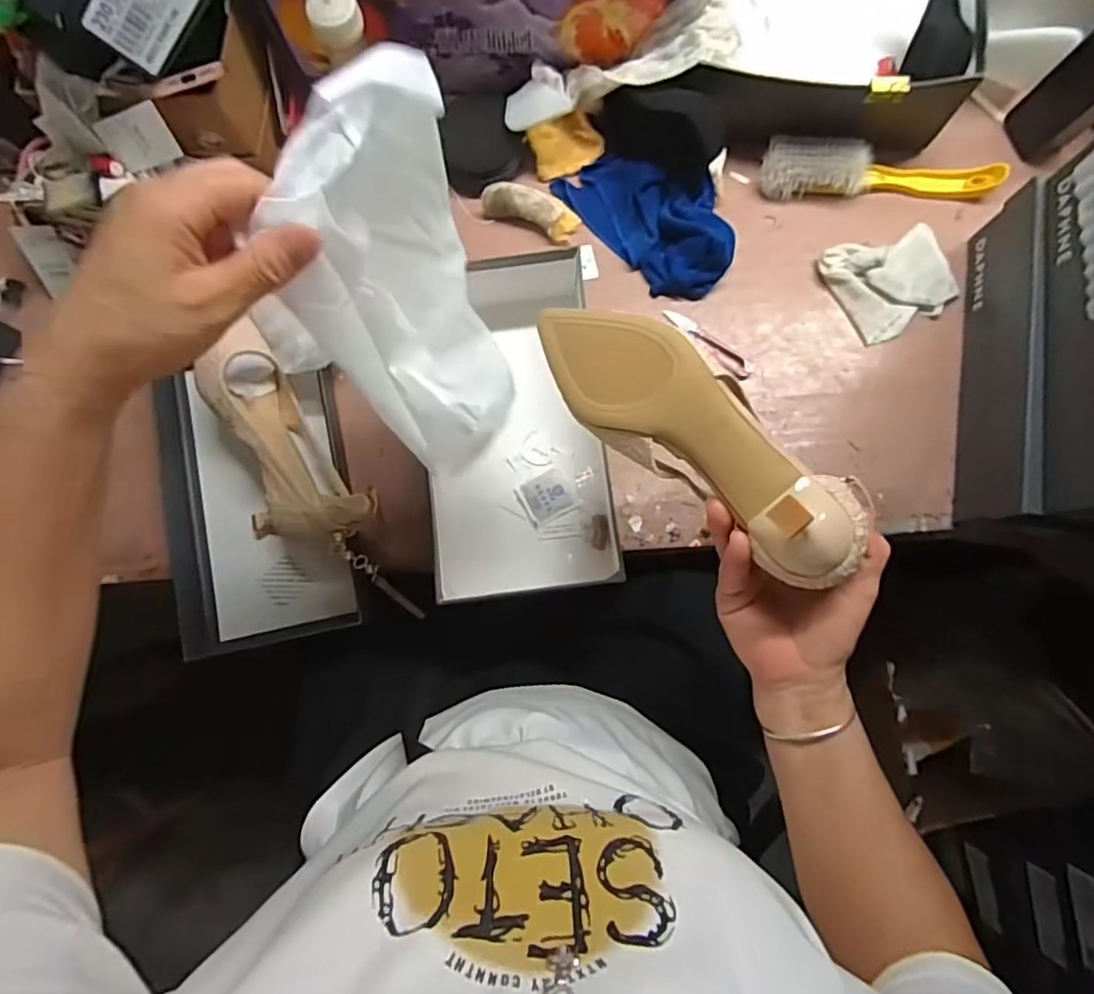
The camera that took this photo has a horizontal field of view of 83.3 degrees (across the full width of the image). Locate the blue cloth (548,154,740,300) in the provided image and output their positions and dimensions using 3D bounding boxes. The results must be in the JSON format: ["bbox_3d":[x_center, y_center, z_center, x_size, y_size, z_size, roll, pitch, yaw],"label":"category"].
[{"bbox_3d":[0.109,-0.287,0.615,0.109,0.041,0.188,-40,83,-4],"label":"blue cloth"}]

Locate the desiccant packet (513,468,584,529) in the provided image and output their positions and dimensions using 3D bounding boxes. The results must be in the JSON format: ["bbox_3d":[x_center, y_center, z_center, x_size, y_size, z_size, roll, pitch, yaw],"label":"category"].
[{"bbox_3d":[0.000,0.000,0.593,0.052,0.010,0.047,-29,83,-2],"label":"desiccant packet"}]

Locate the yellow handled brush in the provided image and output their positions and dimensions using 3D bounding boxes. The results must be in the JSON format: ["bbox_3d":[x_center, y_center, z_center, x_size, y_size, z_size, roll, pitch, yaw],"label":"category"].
[{"bbox_3d":[0.335,-0.331,0.618,0.229,0.034,0.058,3,83,2],"label":"yellow handled brush"}]

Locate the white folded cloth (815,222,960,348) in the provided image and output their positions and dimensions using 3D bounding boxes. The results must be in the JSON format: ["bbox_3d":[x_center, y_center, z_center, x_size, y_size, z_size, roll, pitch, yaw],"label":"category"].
[{"bbox_3d":[0.343,-0.217,0.612,0.111,0.023,0.100,-25,83,-2],"label":"white folded cloth"}]

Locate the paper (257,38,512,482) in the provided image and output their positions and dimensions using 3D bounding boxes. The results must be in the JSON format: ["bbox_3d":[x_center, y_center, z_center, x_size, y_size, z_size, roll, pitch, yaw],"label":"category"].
[{"bbox_3d":[-0.081,-0.124,0.373,0.083,0.201,0.178,-14,82,0],"label":"paper"}]

